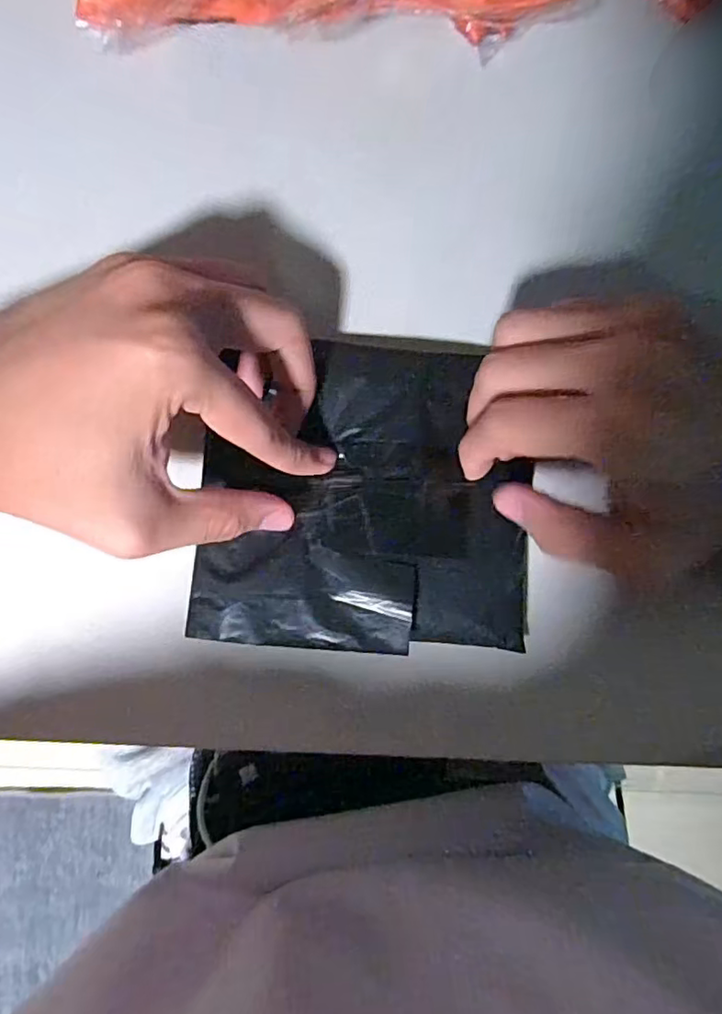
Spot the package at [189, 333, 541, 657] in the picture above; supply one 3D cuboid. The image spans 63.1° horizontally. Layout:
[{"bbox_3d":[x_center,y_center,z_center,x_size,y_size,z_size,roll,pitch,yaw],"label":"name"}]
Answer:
[{"bbox_3d":[0.003,-0.004,0.248,0.140,0.031,0.123,4,100,-2],"label":"package"}]

